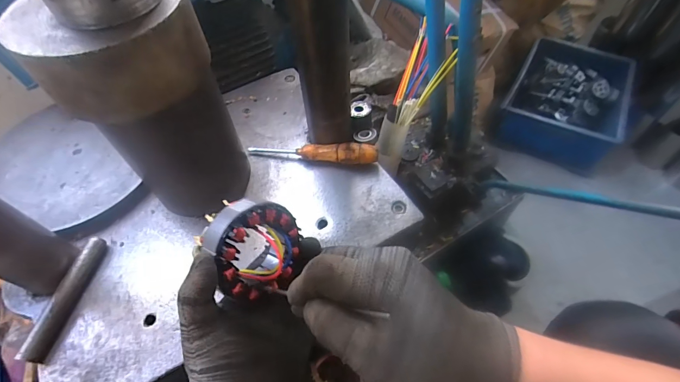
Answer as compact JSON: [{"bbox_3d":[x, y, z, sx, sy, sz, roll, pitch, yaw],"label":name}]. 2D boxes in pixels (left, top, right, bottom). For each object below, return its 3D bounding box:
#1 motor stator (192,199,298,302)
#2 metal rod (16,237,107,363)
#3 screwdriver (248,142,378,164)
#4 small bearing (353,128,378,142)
[{"bbox_3d":[-0.073,0.051,0.301,0.028,0.087,0.082,8,85,47],"label":"motor stator"},{"bbox_3d":[-0.316,0.121,0.407,0.017,0.024,0.139,6,56,7],"label":"metal rod"},{"bbox_3d":[-0.040,-0.057,0.508,0.189,0.033,0.025,6,56,7],"label":"screwdriver"},{"bbox_3d":[0.037,-0.085,0.524,0.033,0.006,0.028,-20,57,-11],"label":"small bearing"}]

